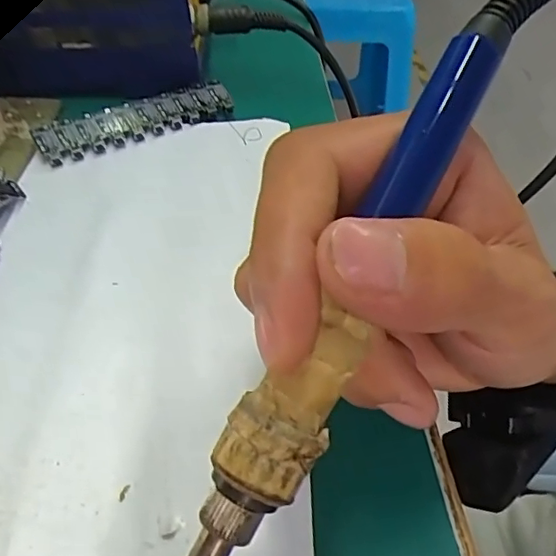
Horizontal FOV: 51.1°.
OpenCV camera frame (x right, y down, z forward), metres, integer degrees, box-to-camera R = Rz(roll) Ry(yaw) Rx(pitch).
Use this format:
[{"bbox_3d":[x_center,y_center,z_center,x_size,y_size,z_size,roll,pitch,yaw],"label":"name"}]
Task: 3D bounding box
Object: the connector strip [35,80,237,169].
[{"bbox_3d":[-0.075,-0.085,0.312,0.105,0.004,0.025,-24,76,-22],"label":"connector strip"}]

